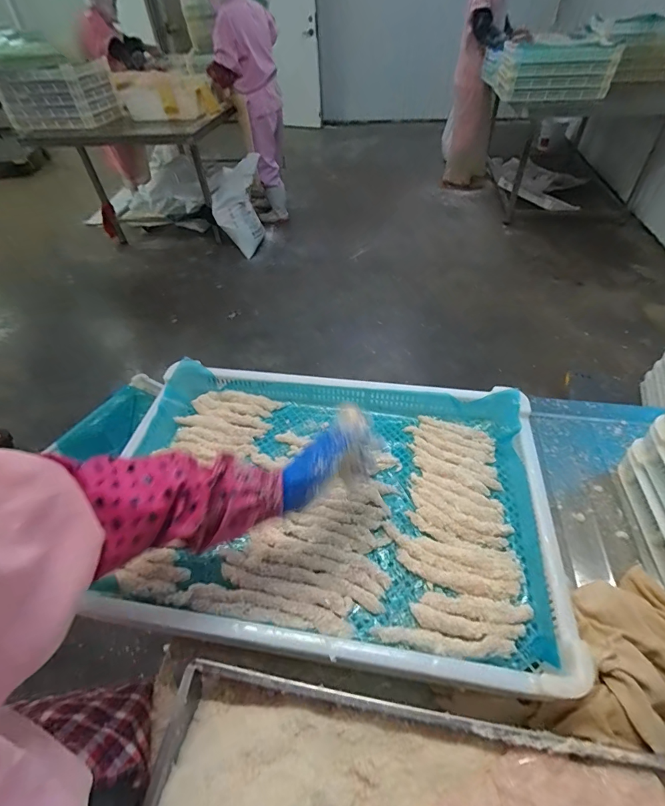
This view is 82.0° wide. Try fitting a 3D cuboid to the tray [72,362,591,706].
[{"bbox_3d":[-0.016,0.114,0.527,0.584,0.068,0.398,6,50,6],"label":"tray"}]

